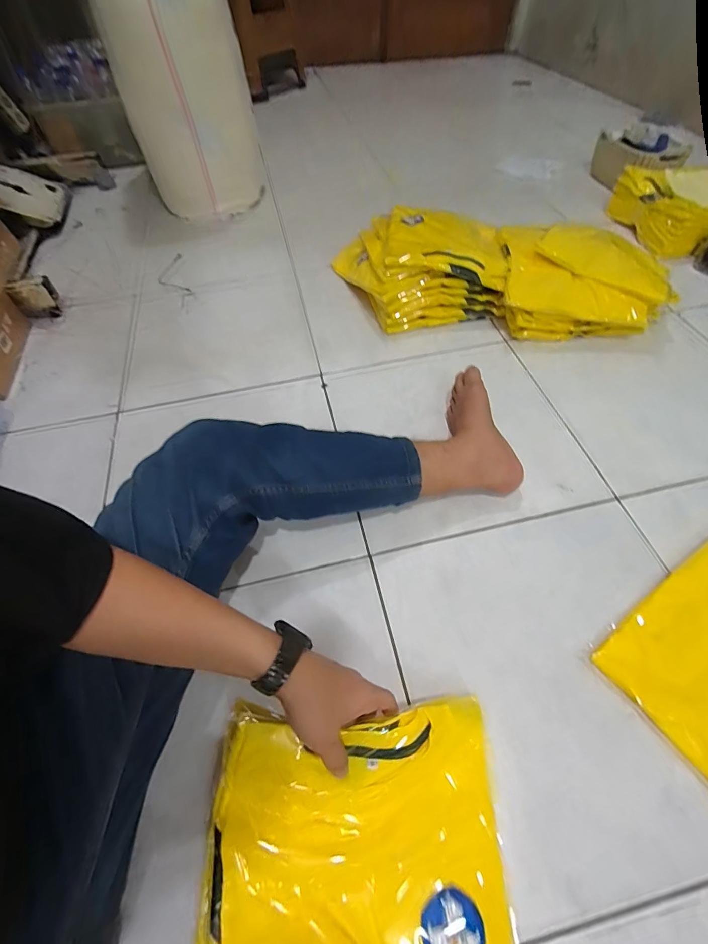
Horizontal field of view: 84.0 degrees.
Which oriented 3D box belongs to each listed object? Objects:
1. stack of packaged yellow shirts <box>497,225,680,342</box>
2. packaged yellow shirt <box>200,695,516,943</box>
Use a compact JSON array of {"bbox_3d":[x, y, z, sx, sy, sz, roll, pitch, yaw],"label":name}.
[{"bbox_3d":[0.471,-0.417,0.851,0.315,0.103,0.296,2,56,4],"label":"stack of packaged yellow shirts"},{"bbox_3d":[0.015,0.356,0.322,0.270,0.089,0.293,4,56,-9],"label":"packaged yellow shirt"}]

